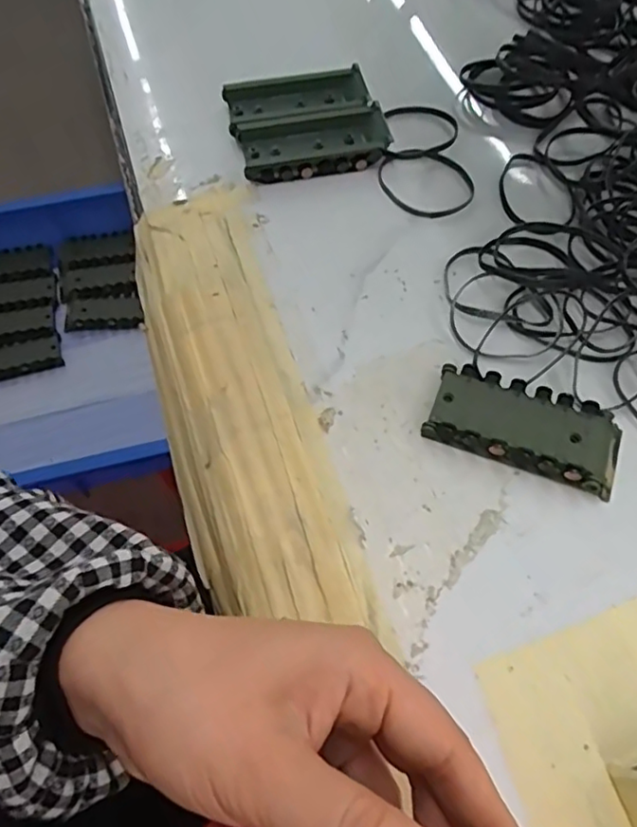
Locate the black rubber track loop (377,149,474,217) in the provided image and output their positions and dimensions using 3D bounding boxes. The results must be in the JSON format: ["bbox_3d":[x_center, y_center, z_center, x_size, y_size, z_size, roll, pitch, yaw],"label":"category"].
[{"bbox_3d":[0.072,-0.153,0.401,0.057,0.007,0.055,-12,63,-5],"label":"black rubber track loop"}]

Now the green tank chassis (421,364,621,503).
[{"bbox_3d":[0.107,0.007,0.313,0.095,0.015,0.045,21,65,11],"label":"green tank chassis"}]

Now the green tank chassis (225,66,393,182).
[{"bbox_3d":[-0.008,-0.201,0.423,0.100,0.017,0.088,-11,63,-5],"label":"green tank chassis"}]

